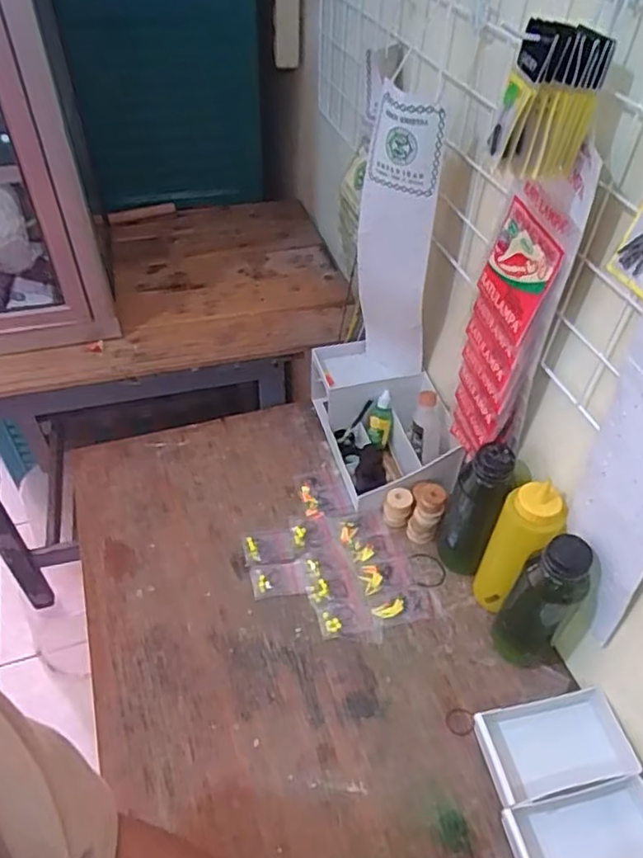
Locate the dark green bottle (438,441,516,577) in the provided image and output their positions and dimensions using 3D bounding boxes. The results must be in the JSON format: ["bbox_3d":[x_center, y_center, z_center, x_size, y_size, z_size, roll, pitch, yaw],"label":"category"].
[{"bbox_3d":[0.170,0.093,0.712,0.054,0.189,0.060,14,49,12],"label":"dark green bottle"}]

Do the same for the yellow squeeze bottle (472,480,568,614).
[{"bbox_3d":[0.207,0.134,0.673,0.054,0.192,0.058,0,48,0],"label":"yellow squeeze bottle"}]

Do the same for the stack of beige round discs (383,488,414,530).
[{"bbox_3d":[0.098,0.102,0.804,0.035,0.042,0.037,14,49,12],"label":"stack of beige round discs"}]

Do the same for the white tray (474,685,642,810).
[{"bbox_3d":[0.229,0.311,0.617,0.138,0.036,0.084,-10,49,-9],"label":"white tray"}]

